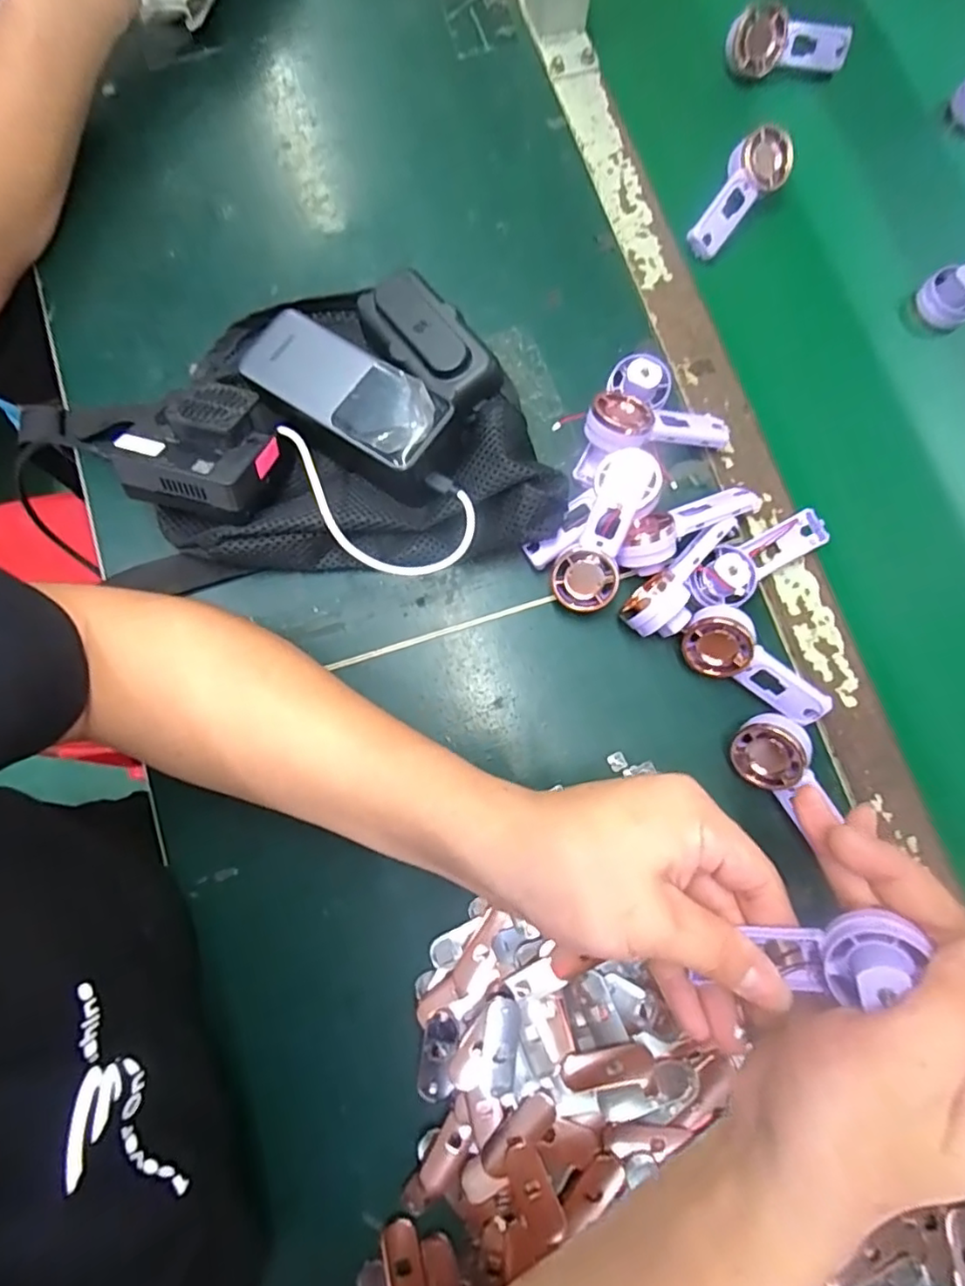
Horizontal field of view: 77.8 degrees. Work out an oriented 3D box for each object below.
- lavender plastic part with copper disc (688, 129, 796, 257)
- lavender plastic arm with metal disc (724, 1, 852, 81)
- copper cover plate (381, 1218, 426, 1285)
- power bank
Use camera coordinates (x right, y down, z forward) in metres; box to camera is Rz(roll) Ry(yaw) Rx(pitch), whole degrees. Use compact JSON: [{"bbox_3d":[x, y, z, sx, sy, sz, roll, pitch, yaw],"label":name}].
[{"bbox_3d":[0.185,-0.325,0.432,0.039,0.015,0.093,36,94,-24],"label":"lavender plastic part with copper disc"},{"bbox_3d":[0.235,-0.460,0.462,0.096,0.040,0.018,0,55,-11],"label":"lavender plastic arm with metal disc"},{"bbox_3d":[-0.042,0.337,0.318,0.020,0.006,0.048,-12,80,-3],"label":"copper cover plate"},{"bbox_3d":[-0.080,-0.149,0.347,0.123,0.014,0.051,33,81,5],"label":"power bank"}]

